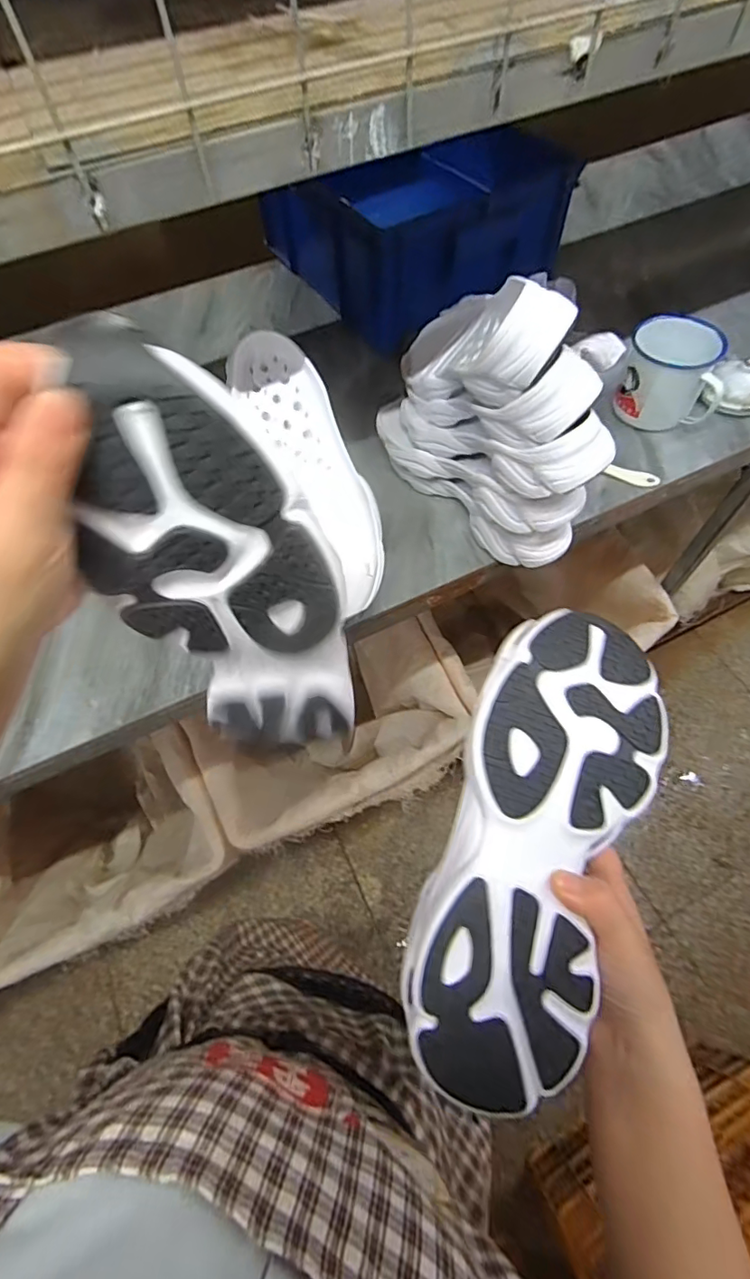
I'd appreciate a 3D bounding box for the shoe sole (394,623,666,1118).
[{"bbox_3d":[0.098,0.109,0.307,0.107,0.035,0.278,19,71,14],"label":"shoe sole"}]

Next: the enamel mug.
[{"bbox_3d":[0.375,-0.336,0.663,0.114,0.097,0.090,13,63,11],"label":"enamel mug"}]

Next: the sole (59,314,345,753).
[{"bbox_3d":[-0.069,-0.012,0.277,0.103,0.255,0.032,-5,51,4],"label":"sole"}]

